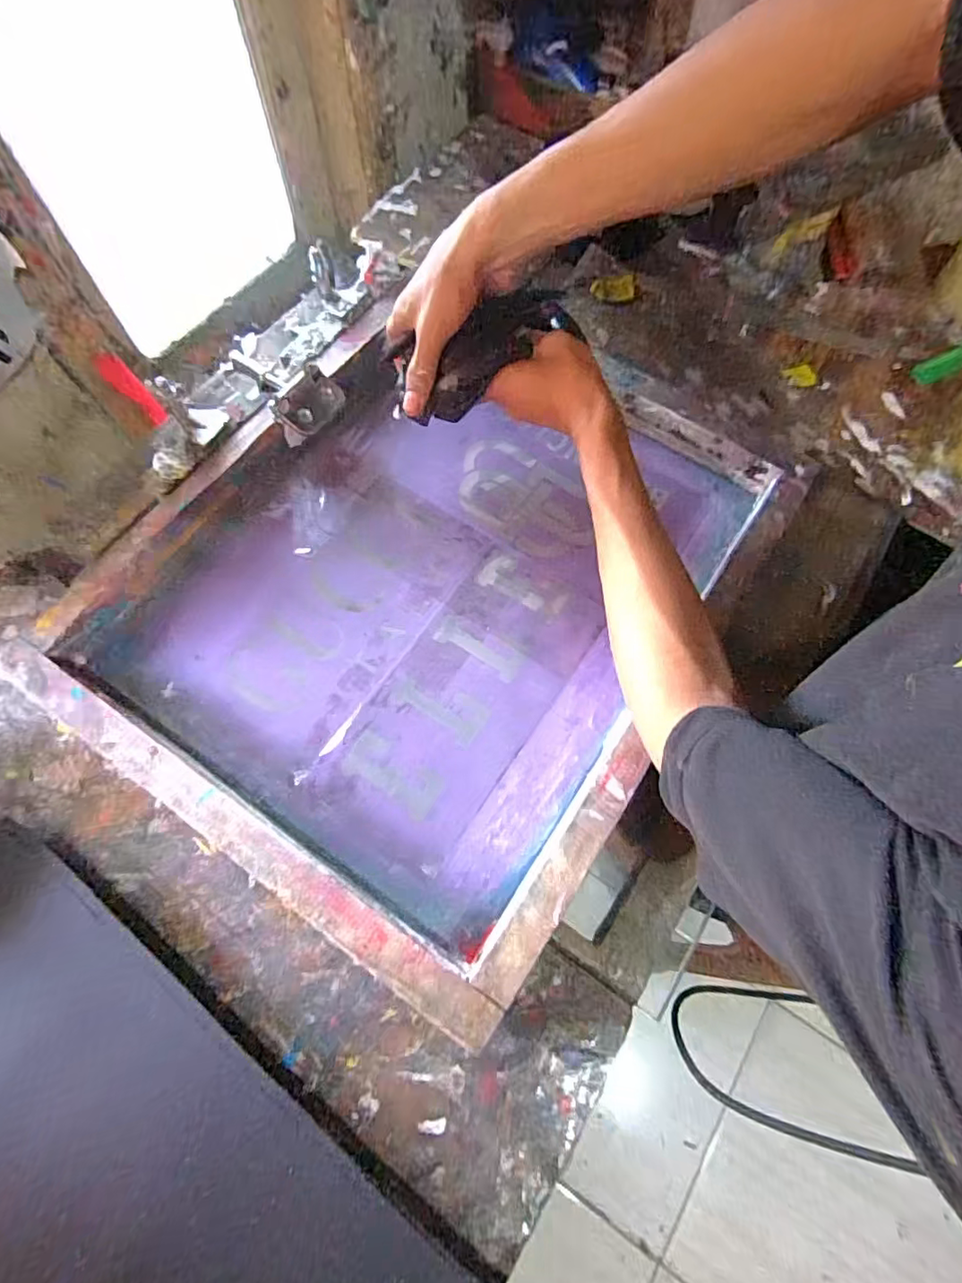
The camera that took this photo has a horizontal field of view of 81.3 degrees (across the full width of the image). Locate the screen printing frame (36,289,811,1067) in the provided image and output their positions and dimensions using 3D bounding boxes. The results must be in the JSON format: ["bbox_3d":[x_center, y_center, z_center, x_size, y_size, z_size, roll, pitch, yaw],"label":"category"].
[{"bbox_3d":[-0.041,-0.049,0.490,0.449,0.052,0.500,33,71,11],"label":"screen printing frame"}]

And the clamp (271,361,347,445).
[{"bbox_3d":[-0.158,-0.222,0.521,0.041,0.020,0.065,29,72,10],"label":"clamp"}]

